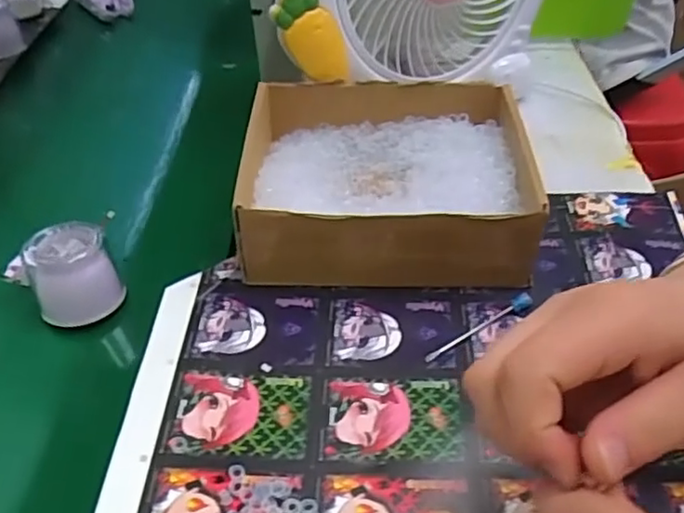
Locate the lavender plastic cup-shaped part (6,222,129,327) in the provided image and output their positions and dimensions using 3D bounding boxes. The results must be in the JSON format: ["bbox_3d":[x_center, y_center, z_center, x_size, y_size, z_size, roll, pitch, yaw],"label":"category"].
[{"bbox_3d":[-0.197,0.013,0.465,0.061,0.050,0.057,0,43,0],"label":"lavender plastic cup-shaped part"}]

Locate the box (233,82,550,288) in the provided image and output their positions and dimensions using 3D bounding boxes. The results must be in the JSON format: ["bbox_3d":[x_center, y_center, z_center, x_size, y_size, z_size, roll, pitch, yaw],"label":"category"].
[{"bbox_3d":[0.030,-0.062,0.513,0.219,0.069,0.179,1,43,2],"label":"box"}]

